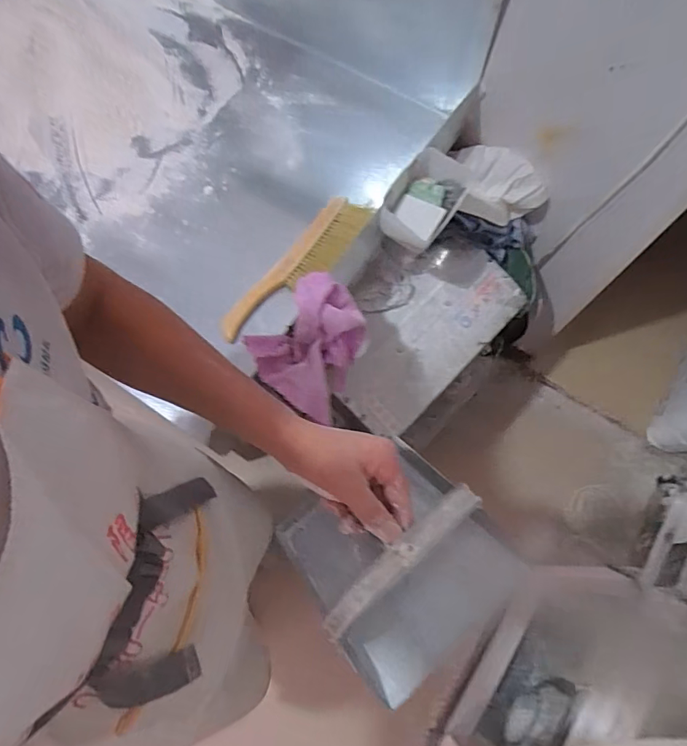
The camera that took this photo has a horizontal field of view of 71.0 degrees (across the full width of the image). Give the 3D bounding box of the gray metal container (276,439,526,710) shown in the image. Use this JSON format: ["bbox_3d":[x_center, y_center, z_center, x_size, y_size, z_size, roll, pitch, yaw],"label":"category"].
[{"bbox_3d":[0.058,0.180,0.476,0.188,0.124,0.191,-35,74,-12],"label":"gray metal container"}]

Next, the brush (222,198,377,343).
[{"bbox_3d":[-0.077,-0.178,0.828,0.093,0.034,0.329,35,74,12],"label":"brush"}]

